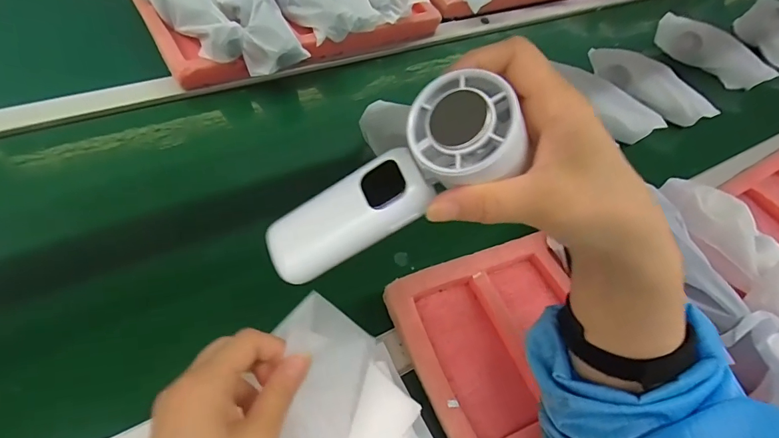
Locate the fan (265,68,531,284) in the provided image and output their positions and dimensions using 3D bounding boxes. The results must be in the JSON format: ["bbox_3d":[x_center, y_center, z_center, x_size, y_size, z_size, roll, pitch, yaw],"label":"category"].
[{"bbox_3d":[-0.001,-0.017,0.229,0.150,0.032,0.046,-34,57,20],"label":"fan"}]

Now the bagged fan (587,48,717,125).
[{"bbox_3d":[0.405,-0.208,0.666,0.203,0.054,0.062,31,60,15],"label":"bagged fan"}]

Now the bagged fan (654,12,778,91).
[{"bbox_3d":[0.580,-0.299,0.769,0.205,0.072,0.040,41,42,5],"label":"bagged fan"}]

